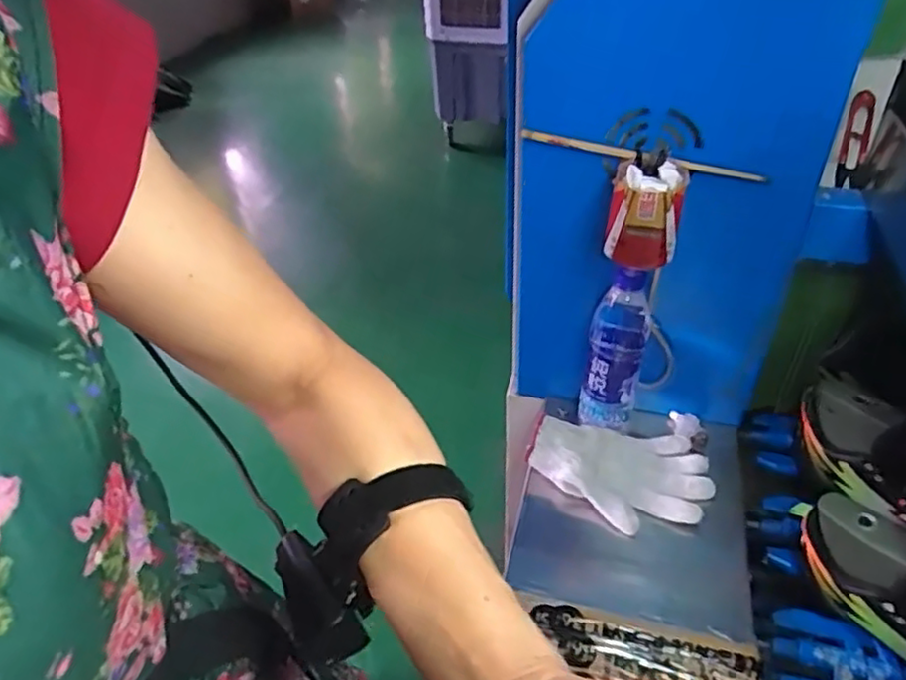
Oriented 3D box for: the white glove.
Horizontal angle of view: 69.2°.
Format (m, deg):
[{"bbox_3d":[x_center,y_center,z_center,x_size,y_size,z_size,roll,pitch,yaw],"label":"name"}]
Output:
[{"bbox_3d":[0.188,0.146,0.733,0.199,0.043,0.124,1,39,4],"label":"white glove"}]

